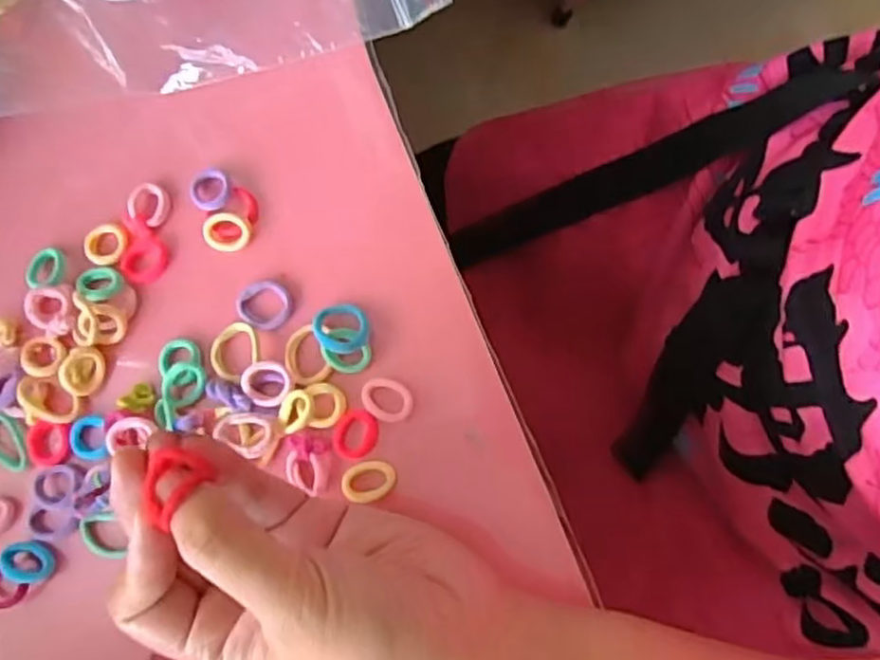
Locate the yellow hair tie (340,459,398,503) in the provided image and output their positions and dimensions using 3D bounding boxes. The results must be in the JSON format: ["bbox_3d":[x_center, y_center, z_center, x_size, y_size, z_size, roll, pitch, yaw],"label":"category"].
[{"bbox_3d":[-0.029,0.062,0.297,0.023,0.004,0.016,-4,81,5],"label":"yellow hair tie"}]

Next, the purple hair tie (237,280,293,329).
[{"bbox_3d":[-0.076,-0.011,0.311,0.023,0.005,0.021,-1,82,5],"label":"purple hair tie"}]

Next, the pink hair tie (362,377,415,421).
[{"bbox_3d":[-0.022,0.029,0.300,0.023,0.004,0.016,25,85,8],"label":"pink hair tie"}]

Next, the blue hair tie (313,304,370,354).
[{"bbox_3d":[-0.042,-0.001,0.304,0.022,0.010,0.023,-1,82,5],"label":"blue hair tie"}]

